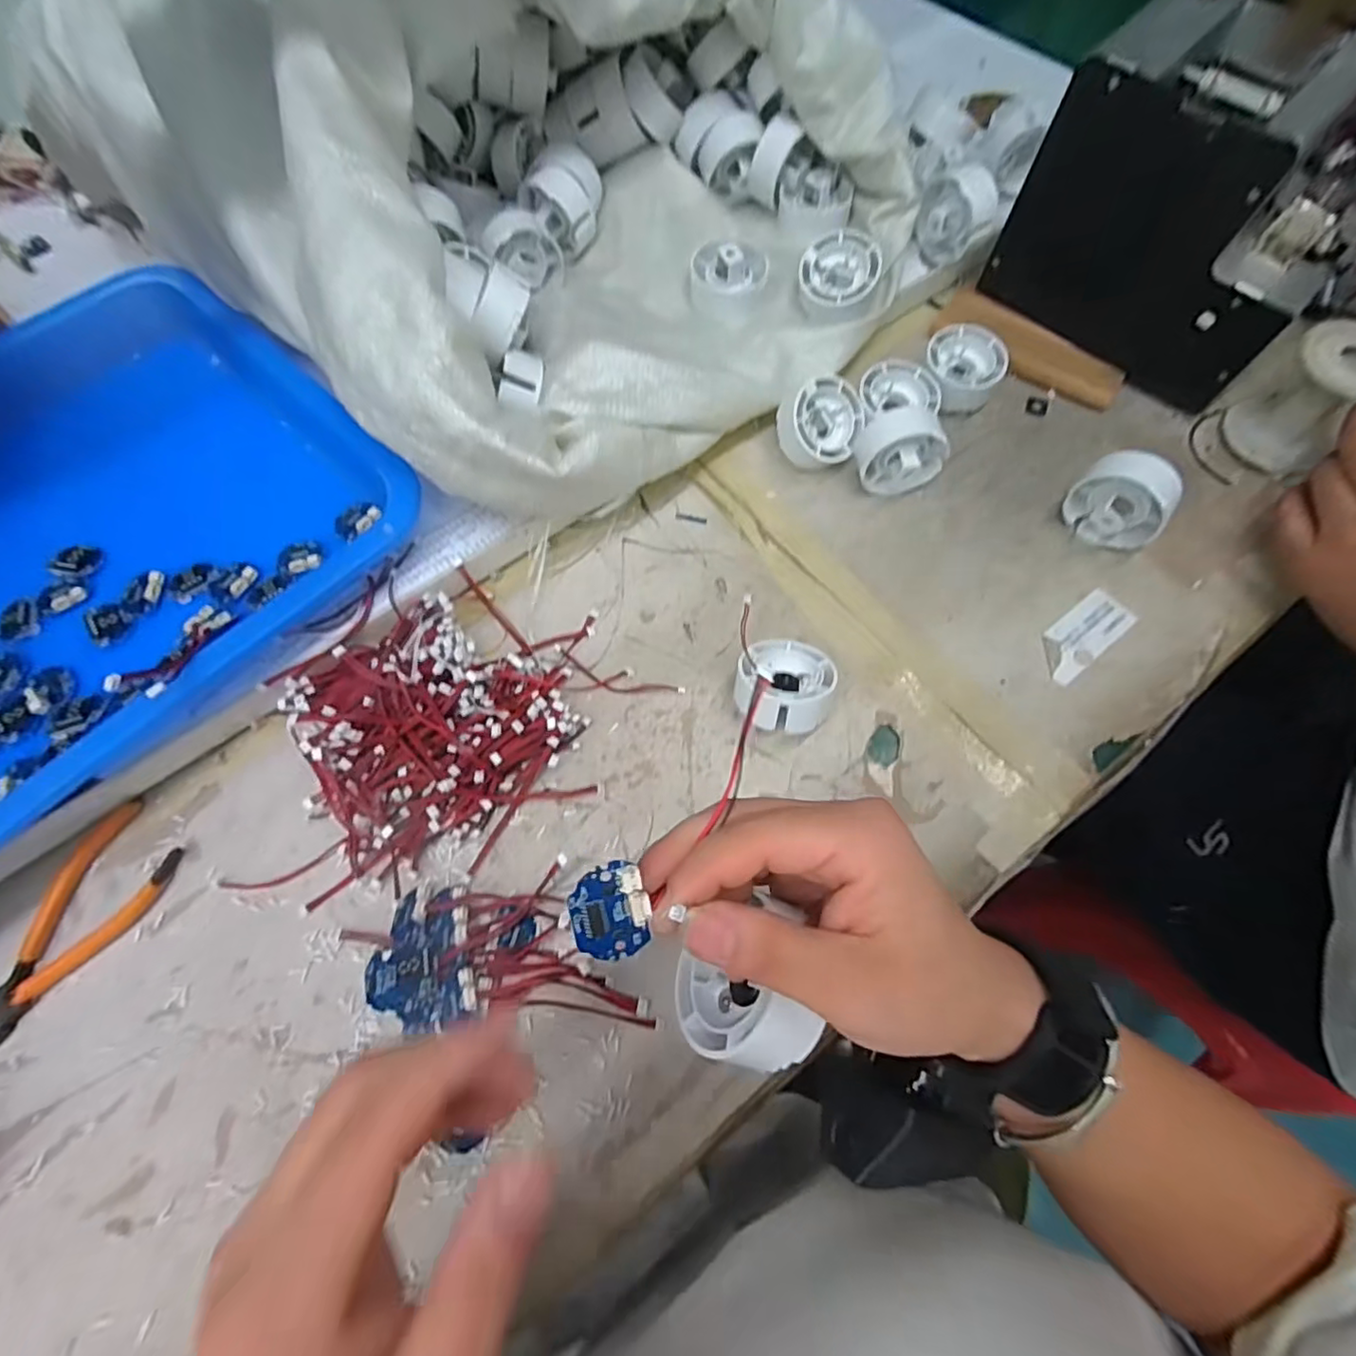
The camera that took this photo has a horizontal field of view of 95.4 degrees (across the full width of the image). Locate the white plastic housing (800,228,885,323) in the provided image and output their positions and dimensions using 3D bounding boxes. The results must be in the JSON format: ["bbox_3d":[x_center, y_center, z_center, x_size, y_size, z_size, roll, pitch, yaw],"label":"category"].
[{"bbox_3d":[0.110,-0.276,0.426,0.052,0.029,0.049,-1,86,7],"label":"white plastic housing"}]

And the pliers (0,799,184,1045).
[{"bbox_3d":[-0.324,0.130,0.323,0.053,0.012,0.126,36,73,17],"label":"pliers"}]

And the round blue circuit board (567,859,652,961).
[{"bbox_3d":[-0.019,0.068,0.178,0.022,0.004,0.028,-10,98,-10],"label":"round blue circuit board"}]

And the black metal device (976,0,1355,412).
[{"bbox_3d":[0.335,-0.307,0.401,0.173,0.153,0.137,41,74,18],"label":"black metal device"}]

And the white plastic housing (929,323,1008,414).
[{"bbox_3d":[0.197,-0.212,0.431,0.051,0.035,0.053,-1,66,3],"label":"white plastic housing"}]

